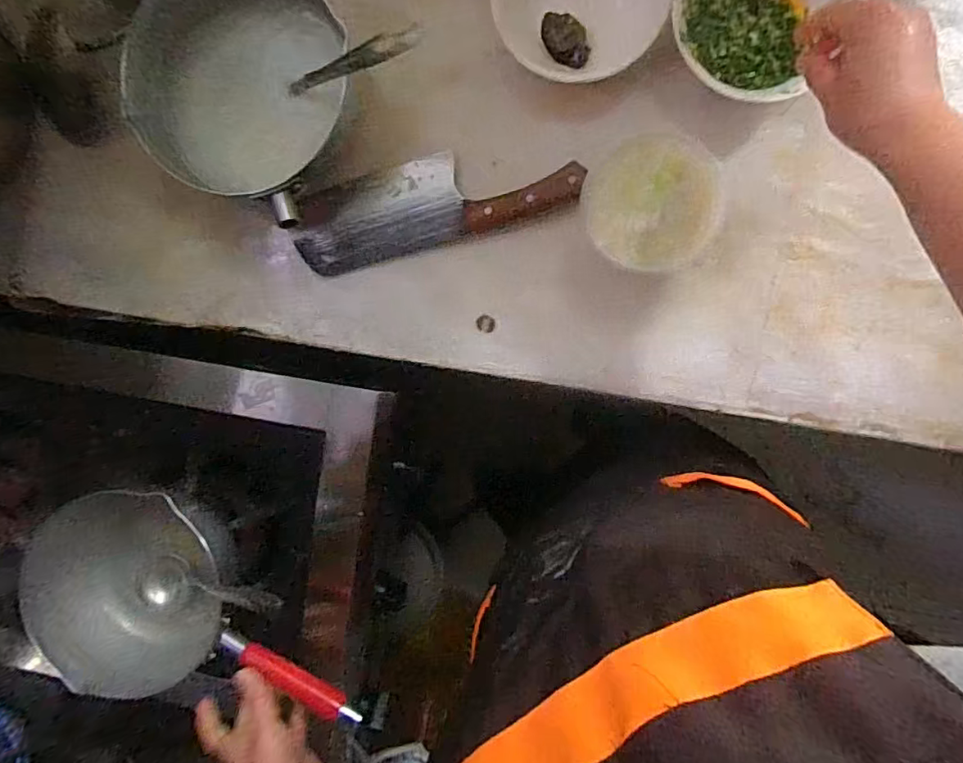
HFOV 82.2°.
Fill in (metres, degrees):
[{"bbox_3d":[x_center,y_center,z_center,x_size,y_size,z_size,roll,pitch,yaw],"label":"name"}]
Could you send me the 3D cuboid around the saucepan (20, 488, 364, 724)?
[{"bbox_3d":[-0.290,0.232,0.555,0.353,0.077,0.192,13,96,17],"label":"saucepan"}]

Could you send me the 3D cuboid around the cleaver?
[{"bbox_3d":[-0.047,-0.166,0.506,0.262,0.029,0.079,-14,93,6],"label":"cleaver"}]

